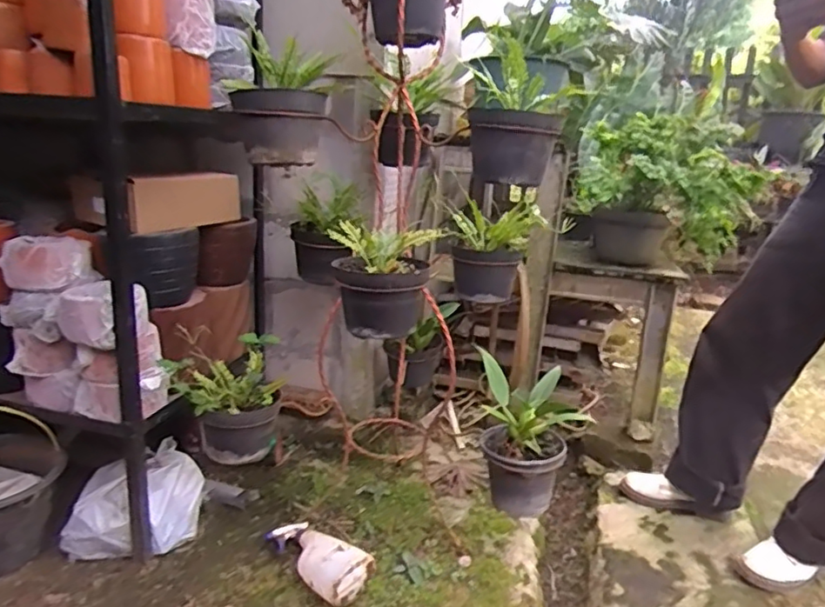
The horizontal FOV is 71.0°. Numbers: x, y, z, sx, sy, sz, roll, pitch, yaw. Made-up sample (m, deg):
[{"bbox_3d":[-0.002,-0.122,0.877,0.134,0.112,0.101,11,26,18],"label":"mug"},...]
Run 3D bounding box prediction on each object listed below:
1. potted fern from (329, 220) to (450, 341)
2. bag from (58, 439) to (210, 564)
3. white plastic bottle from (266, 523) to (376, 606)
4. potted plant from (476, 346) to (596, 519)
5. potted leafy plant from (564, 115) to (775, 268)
[{"bbox_3d":[-0.053,-0.040,1.057,0.190,0.171,0.148,4,16,3],"label":"potted fern"},{"bbox_3d":[-0.620,0.451,1.294,0.286,0.174,0.194,-5,18,-28],"label":"bag"},{"bbox_3d":[-0.213,0.529,1.231,0.269,0.078,0.124,15,21,40],"label":"white plastic bottle"},{"bbox_3d":[0.235,0.270,1.161,0.213,0.245,0.169,6,16,8],"label":"potted plant"},{"bbox_3d":[0.708,-0.311,1.648,0.443,0.386,0.514,7,16,13],"label":"potted leafy plant"}]

